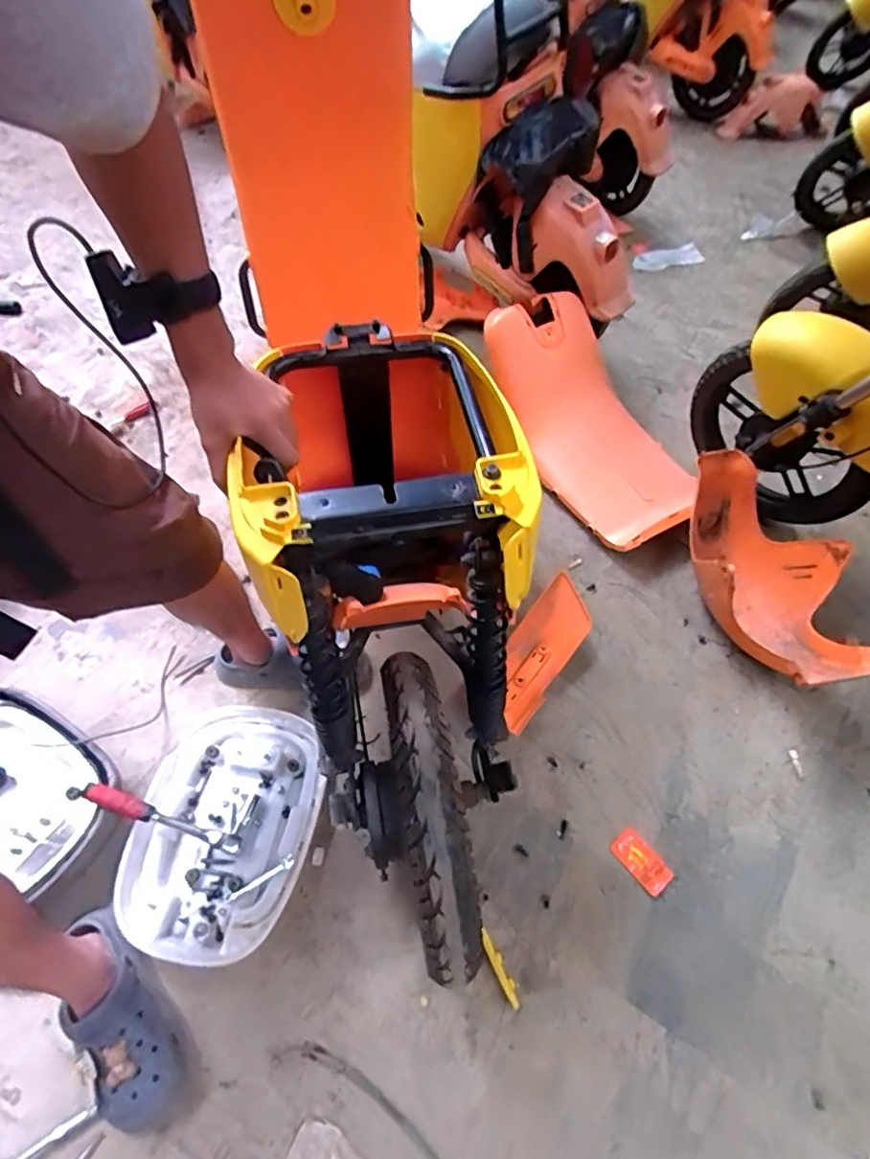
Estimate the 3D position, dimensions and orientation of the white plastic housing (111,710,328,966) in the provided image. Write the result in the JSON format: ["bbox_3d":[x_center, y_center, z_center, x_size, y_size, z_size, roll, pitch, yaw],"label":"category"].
[{"bbox_3d":[-0.325,0.385,0.870,0.267,0.047,0.347,2,55,4],"label":"white plastic housing"}]

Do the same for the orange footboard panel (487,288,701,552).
[{"bbox_3d":[0.328,-0.353,1.218,0.256,0.139,0.601,-26,81,-15],"label":"orange footboard panel"}]

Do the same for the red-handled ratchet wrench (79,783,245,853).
[{"bbox_3d":[-0.402,0.359,0.824,0.234,0.030,0.026,27,56,-9],"label":"red-handled ratchet wrench"}]

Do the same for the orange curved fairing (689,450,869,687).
[{"bbox_3d":[0.605,-0.002,1.009,0.244,0.206,0.436,-8,55,-3],"label":"orange curved fairing"}]

